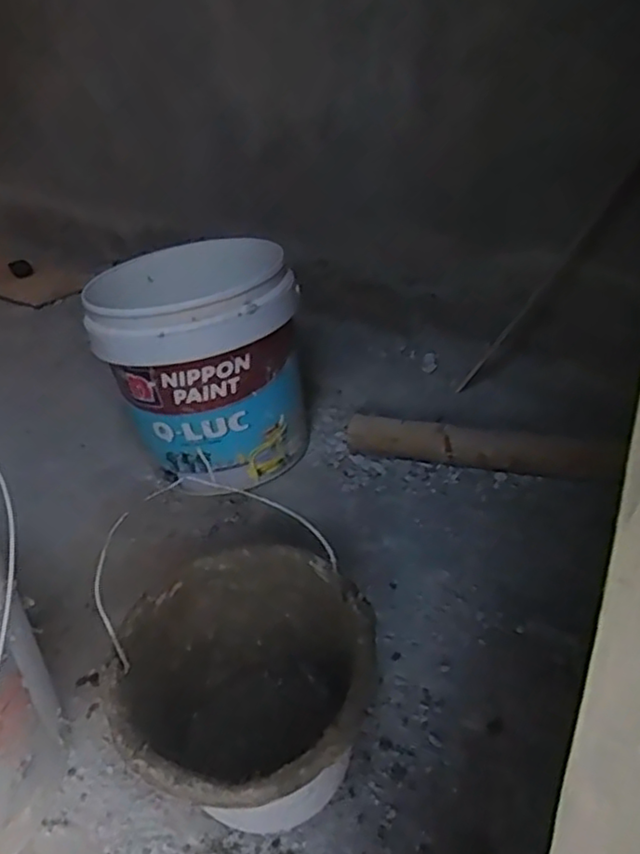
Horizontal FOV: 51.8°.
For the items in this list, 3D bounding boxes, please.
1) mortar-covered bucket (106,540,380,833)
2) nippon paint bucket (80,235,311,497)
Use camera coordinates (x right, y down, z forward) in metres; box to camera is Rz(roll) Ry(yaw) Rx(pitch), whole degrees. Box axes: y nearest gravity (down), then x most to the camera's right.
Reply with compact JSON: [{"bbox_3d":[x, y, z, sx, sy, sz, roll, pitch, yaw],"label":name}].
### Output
[{"bbox_3d":[-0.057,0.233,0.571,0.208,0.155,0.236,-3,32,6],"label":"mortar-covered bucket"},{"bbox_3d":[-0.165,-0.084,0.964,0.260,0.310,0.267,-5,32,3],"label":"nippon paint bucket"}]

